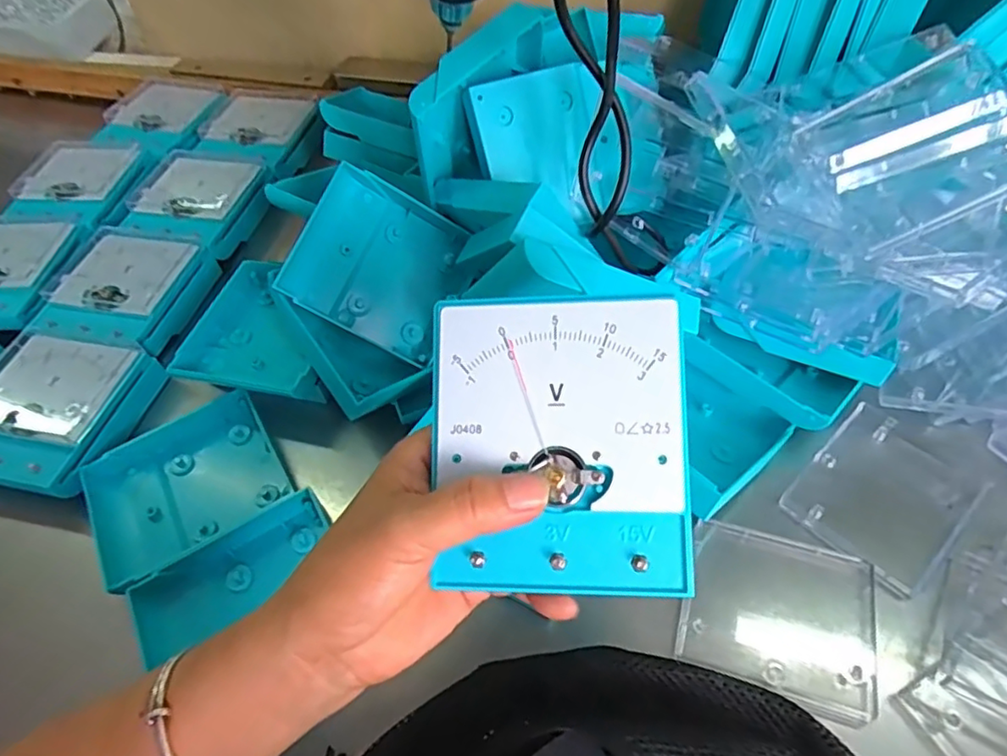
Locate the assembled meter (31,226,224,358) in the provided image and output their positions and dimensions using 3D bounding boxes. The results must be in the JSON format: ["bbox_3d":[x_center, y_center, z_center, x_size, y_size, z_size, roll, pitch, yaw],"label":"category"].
[{"bbox_3d":[-0.315,-0.073,0.507,0.112,0.037,0.121,5,54,9],"label":"assembled meter"}]

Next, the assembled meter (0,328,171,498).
[{"bbox_3d":[-0.323,0.024,0.436,0.110,0.040,0.118,9,55,12],"label":"assembled meter"}]

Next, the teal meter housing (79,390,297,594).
[{"bbox_3d":[-0.207,0.072,0.400,0.113,0.027,0.102,-30,57,-16],"label":"teal meter housing"}]

